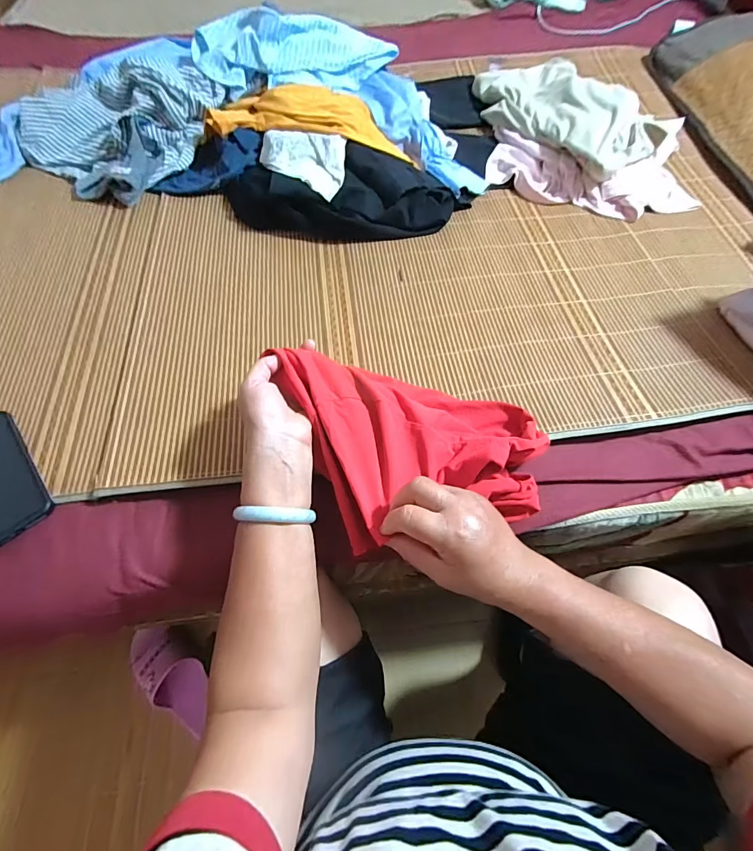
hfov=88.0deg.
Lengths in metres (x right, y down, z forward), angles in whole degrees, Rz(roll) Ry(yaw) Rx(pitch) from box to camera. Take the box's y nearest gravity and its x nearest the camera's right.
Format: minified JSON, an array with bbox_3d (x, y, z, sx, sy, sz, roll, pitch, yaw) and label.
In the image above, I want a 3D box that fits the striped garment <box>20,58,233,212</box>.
[{"bbox_3d":[-0.439,-0.535,0.683,0.251,0.095,0.293,25,65,10],"label":"striped garment"}]

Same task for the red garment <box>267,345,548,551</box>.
[{"bbox_3d":[0.042,0.008,0.414,0.256,0.087,0.195,-9,64,-7],"label":"red garment"}]

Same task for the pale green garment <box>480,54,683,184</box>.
[{"bbox_3d":[0.379,-0.631,0.769,0.240,0.072,0.364,-30,68,-16],"label":"pale green garment"}]

